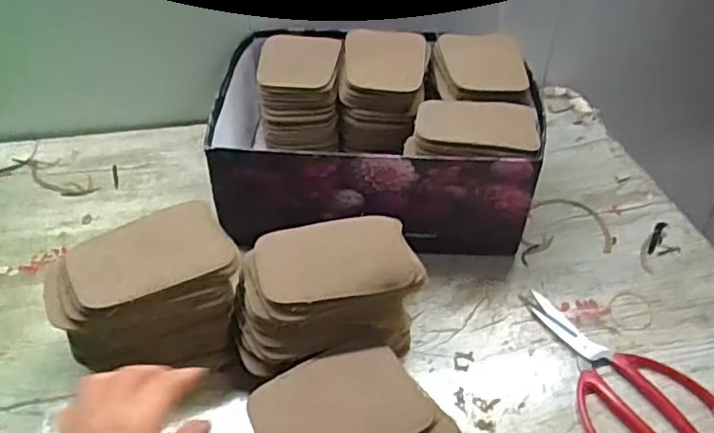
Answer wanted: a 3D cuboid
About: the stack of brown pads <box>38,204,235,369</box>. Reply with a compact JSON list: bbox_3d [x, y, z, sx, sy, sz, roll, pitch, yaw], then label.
[{"bbox_3d":[-0.170,0.073,0.522,0.144,0.104,0.100,-20,45,-23],"label":"stack of brown pads"}]

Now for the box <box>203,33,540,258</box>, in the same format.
[{"bbox_3d":[0.018,-0.086,0.679,0.314,0.133,0.232,1,41,0],"label":"box"}]

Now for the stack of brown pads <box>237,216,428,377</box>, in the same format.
[{"bbox_3d":[-0.026,0.076,0.522,0.148,0.101,0.105,-9,42,-12],"label":"stack of brown pads"}]

